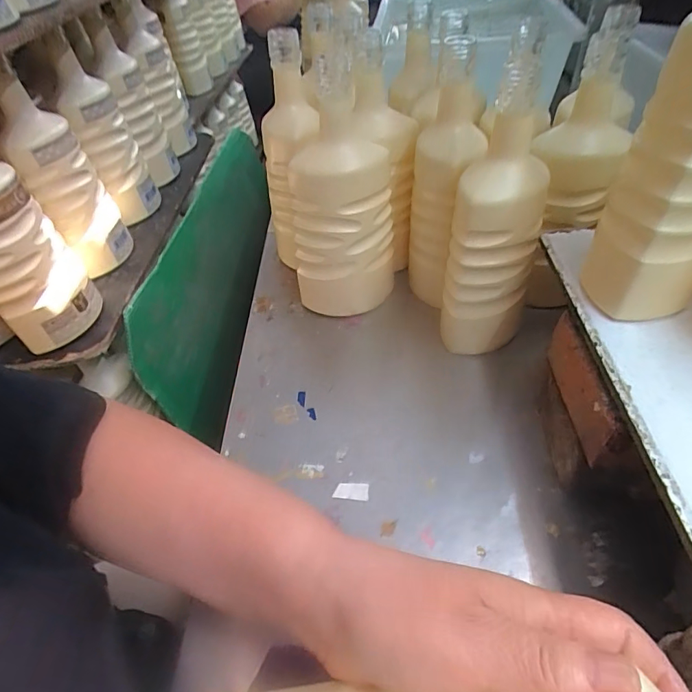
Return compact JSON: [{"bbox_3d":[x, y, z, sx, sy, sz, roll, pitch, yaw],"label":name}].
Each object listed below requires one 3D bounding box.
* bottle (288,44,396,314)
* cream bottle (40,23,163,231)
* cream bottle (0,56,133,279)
[{"bbox_3d":[-0.004,-0.142,0.478,0.086,0.257,0.088,21,49,24],"label":"bottle"},{"bbox_3d":[-0.309,-0.269,0.617,0.064,0.211,0.072,-22,47,-12],"label":"cream bottle"},{"bbox_3d":[-0.318,-0.186,0.534,0.067,0.212,0.065,-22,47,-12],"label":"cream bottle"}]

